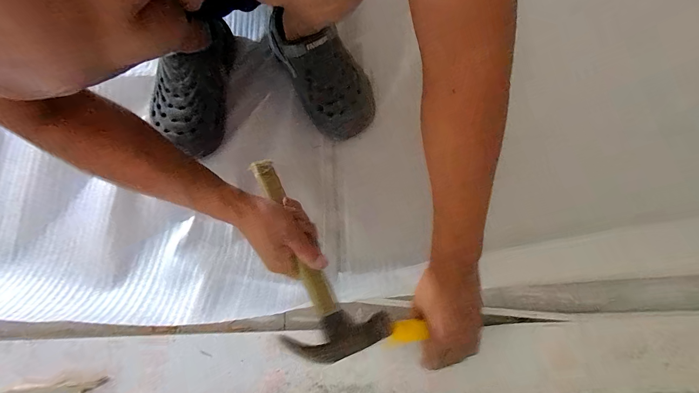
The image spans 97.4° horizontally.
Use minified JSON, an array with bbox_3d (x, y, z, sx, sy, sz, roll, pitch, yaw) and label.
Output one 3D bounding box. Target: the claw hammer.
[{"bbox_3d":[-0.066,0.062,0.397,0.111,0.026,0.290,-26,66,-10],"label":"claw hammer"}]

